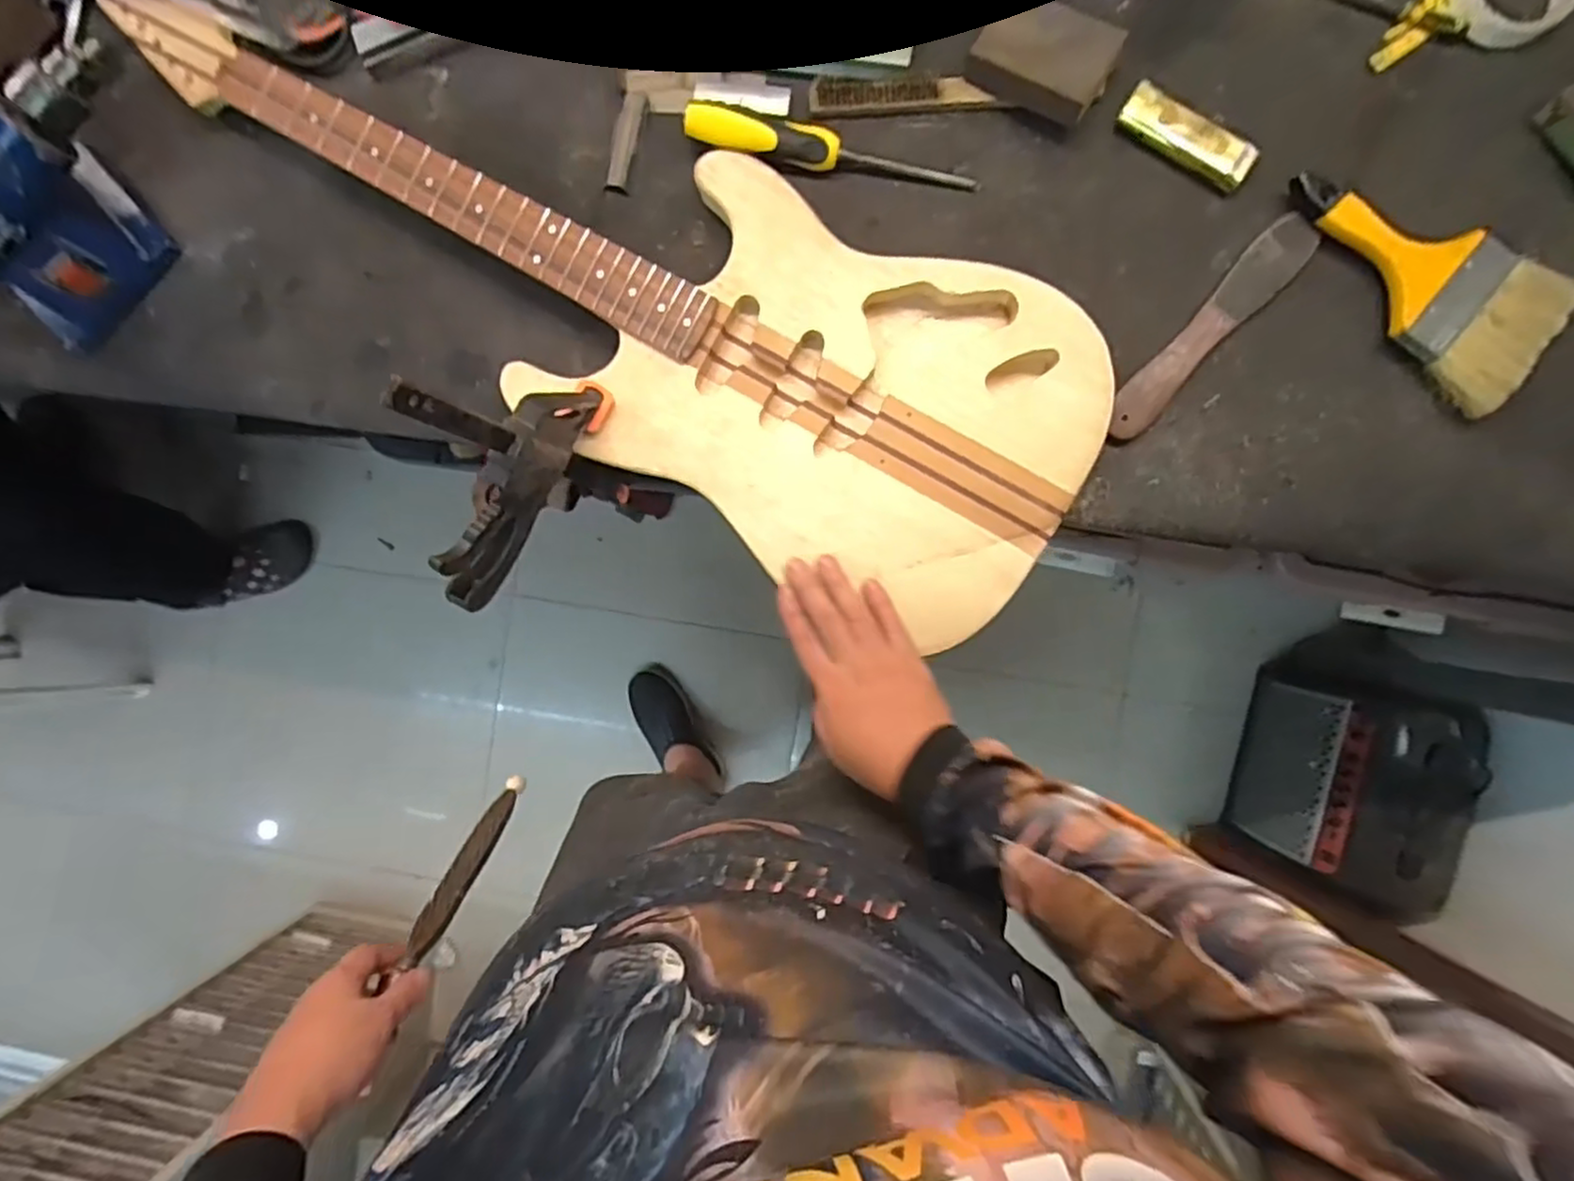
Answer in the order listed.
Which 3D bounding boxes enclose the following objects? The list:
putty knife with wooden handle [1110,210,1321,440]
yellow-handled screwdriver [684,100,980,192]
[{"bbox_3d":[0.338,-0.209,0.567,0.040,0.008,0.211,43,94,2],"label":"putty knife with wooden handle"},{"bbox_3d":[0.035,-0.360,0.576,0.239,0.029,0.032,12,92,3],"label":"yellow-handled screwdriver"}]

